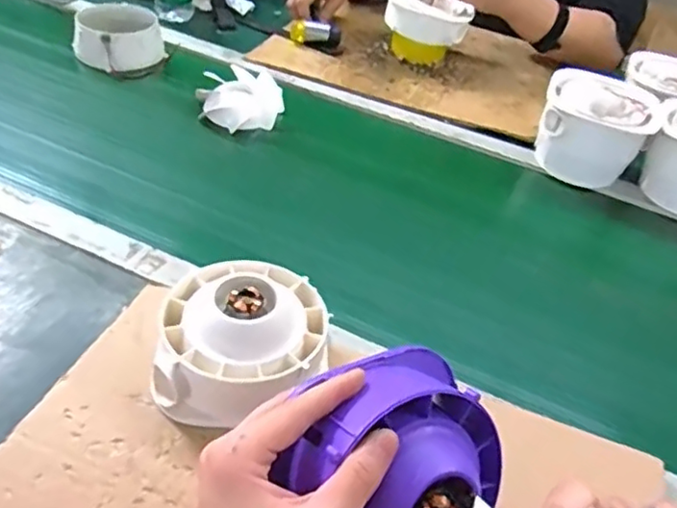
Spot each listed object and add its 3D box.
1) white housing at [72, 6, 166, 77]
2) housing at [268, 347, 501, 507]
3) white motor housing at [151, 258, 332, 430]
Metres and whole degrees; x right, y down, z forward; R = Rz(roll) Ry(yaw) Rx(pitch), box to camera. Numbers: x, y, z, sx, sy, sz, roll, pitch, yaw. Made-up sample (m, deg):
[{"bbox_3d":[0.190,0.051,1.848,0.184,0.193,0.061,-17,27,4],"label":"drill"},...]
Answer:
[{"bbox_3d":[-0.317,-0.311,0.904,0.123,0.065,0.088,-9,46,-17],"label":"white housing"},{"bbox_3d":[0.036,0.128,0.367,0.140,0.130,0.095,-44,26,-17],"label":"housing"},{"bbox_3d":[-0.074,0.064,0.498,0.126,0.070,0.137,8,39,-2],"label":"white motor housing"}]

